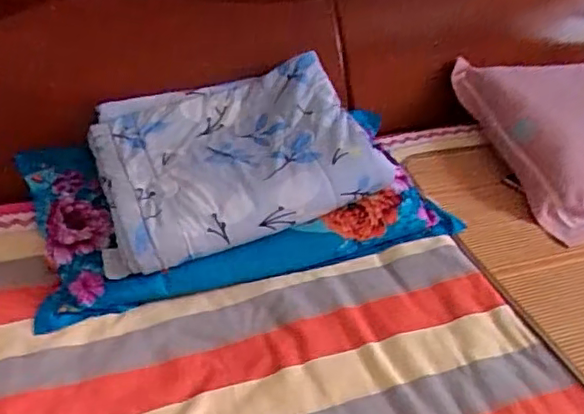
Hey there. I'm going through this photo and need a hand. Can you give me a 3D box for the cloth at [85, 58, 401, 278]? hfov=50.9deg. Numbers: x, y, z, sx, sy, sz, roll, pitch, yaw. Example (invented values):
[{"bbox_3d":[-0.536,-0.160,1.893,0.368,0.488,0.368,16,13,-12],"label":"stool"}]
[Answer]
[{"bbox_3d":[-0.107,-0.101,1.084,0.478,0.063,0.373,-15,53,-11],"label":"cloth"}]

